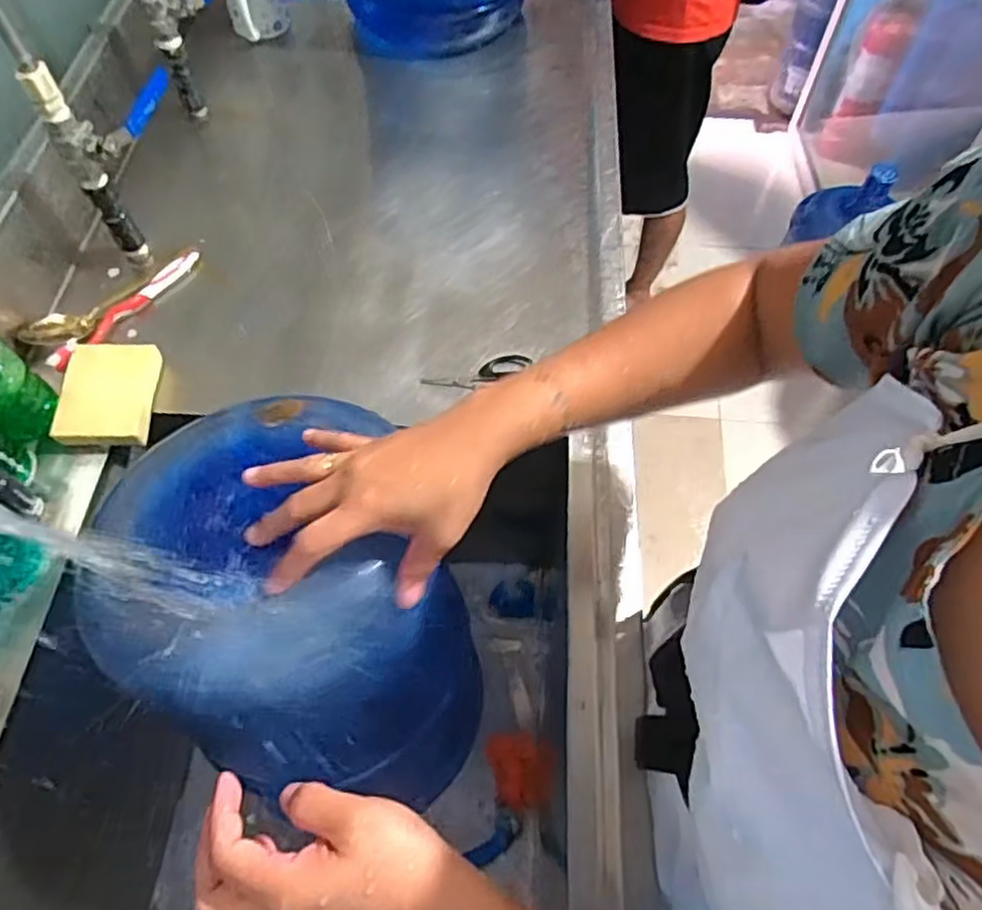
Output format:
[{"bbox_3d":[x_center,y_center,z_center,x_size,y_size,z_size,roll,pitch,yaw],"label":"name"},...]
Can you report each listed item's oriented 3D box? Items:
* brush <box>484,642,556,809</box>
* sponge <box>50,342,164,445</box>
[{"bbox_3d":[0.024,0.320,0.830,0.074,0.041,0.198,-13,61,-6],"label":"brush"},{"bbox_3d":[-0.356,-0.059,0.637,0.078,0.012,0.102,5,64,-15],"label":"sponge"}]

